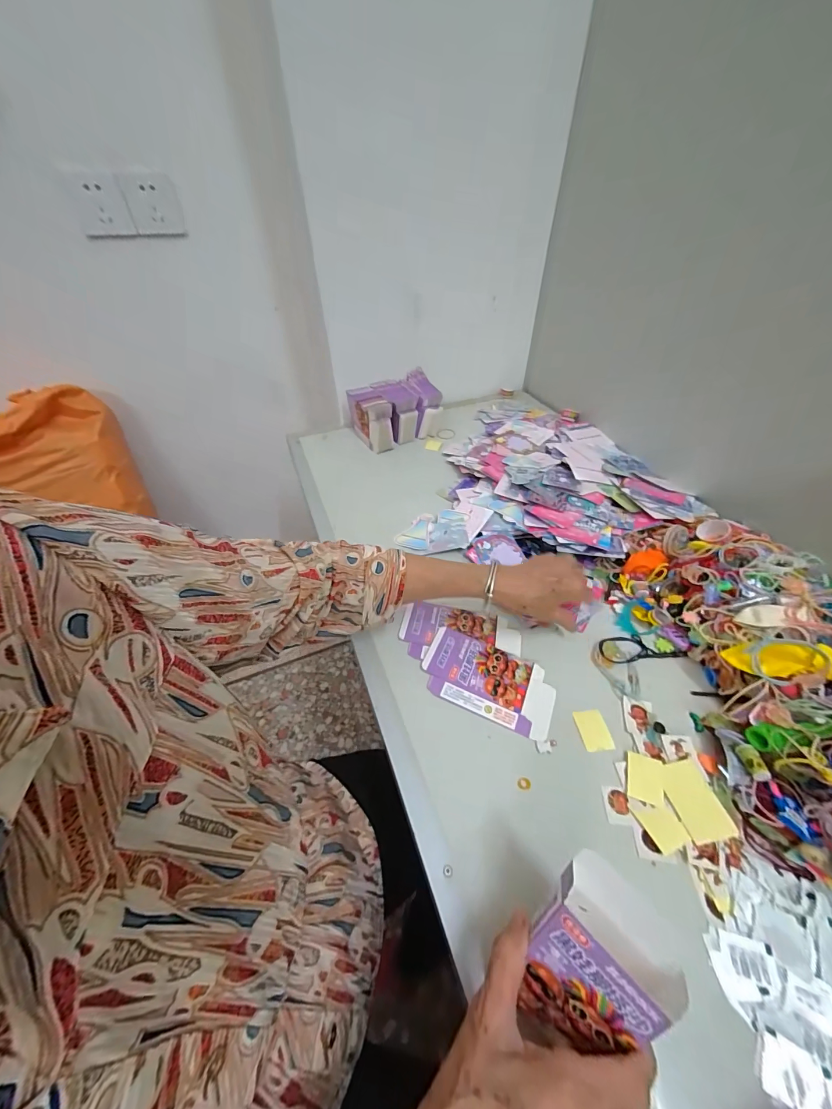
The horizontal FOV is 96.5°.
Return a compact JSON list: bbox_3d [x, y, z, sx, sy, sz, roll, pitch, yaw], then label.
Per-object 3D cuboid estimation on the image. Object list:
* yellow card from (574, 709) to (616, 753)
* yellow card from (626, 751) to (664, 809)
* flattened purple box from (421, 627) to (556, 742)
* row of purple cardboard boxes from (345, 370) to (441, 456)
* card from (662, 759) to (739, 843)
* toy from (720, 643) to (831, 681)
[{"bbox_3d":[0.186,0.184,0.389,0.029,0.004,0.040,-5,46,-3],"label":"yellow card"},{"bbox_3d":[0.219,0.213,0.355,0.030,0.004,0.042,8,44,22],"label":"yellow card"},{"bbox_3d":[0.081,0.143,0.427,0.148,0.009,0.084,19,49,19],"label":"flattened purple box"},{"bbox_3d":[-0.044,-0.314,0.817,0.175,0.090,0.131,-25,50,-21],"label":"row of purple cardboard boxes"},{"bbox_3d":[0.251,0.222,0.337,0.040,0.008,0.059,-7,46,-5],"label":"card"},{"bbox_3d":[0.360,0.105,0.361,0.090,0.022,0.033,-4,43,33],"label":"toy"}]

